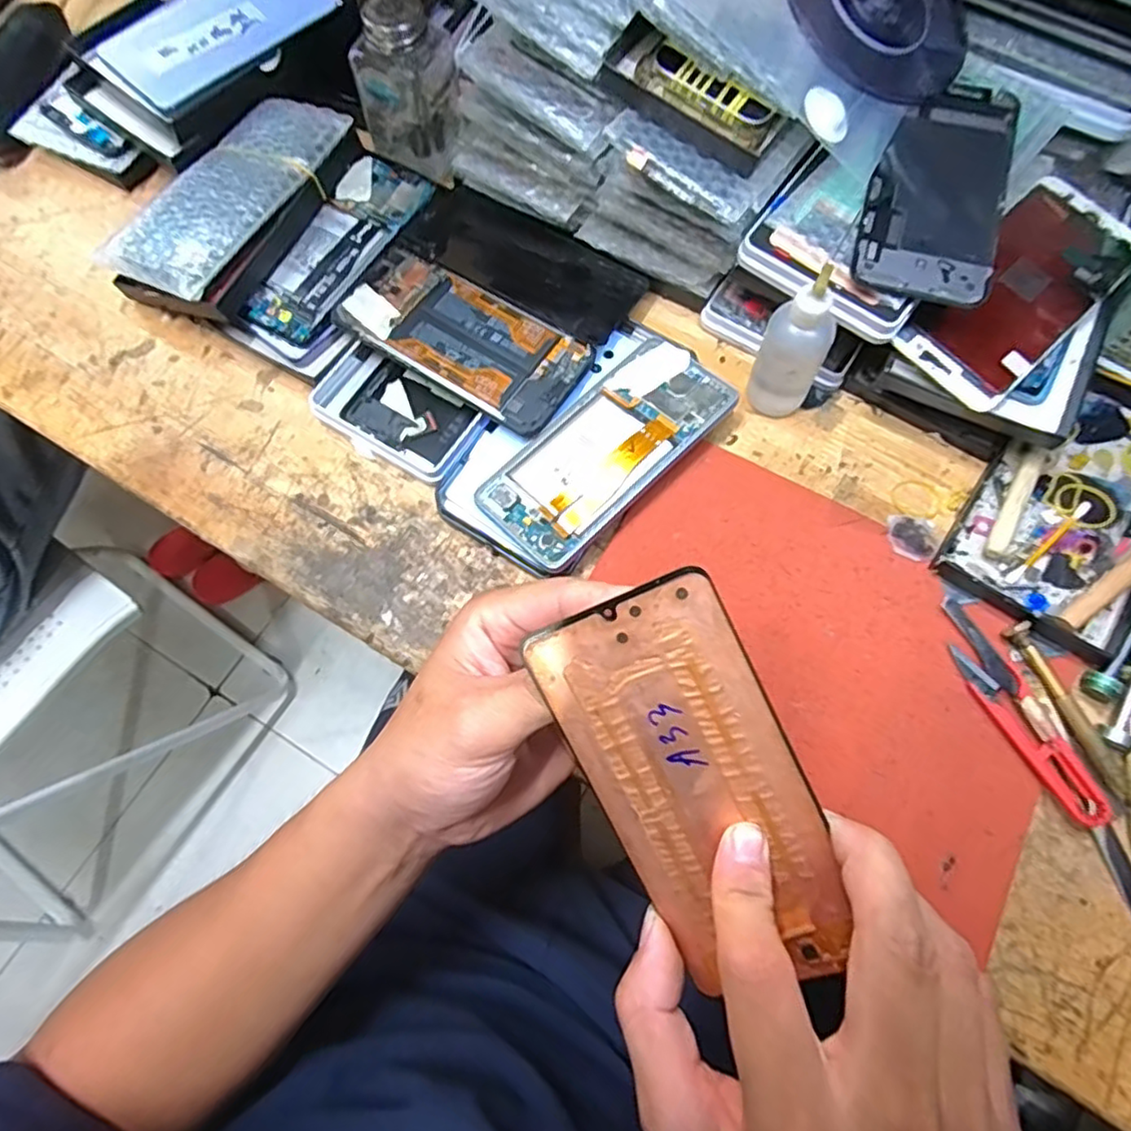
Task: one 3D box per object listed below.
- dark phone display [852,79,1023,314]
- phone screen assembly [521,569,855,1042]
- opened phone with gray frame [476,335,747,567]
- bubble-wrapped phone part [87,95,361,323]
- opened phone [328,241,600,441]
[{"bbox_3d":[0.206,-0.210,0.358,0.069,0.005,0.140,16,79,7],"label":"dark phone display"},{"bbox_3d":[0.048,0.081,0.223,0.069,0.004,0.152,-24,98,15],"label":"phone screen assembly"},{"bbox_3d":[0.025,-0.069,0.378,0.155,0.008,0.071,-42,68,-11],"label":"opened phone with gray frame"},{"bbox_3d":[-0.217,-0.242,0.434,0.088,0.034,0.173,28,74,10],"label":"bubble-wrapped phone part"},{"bbox_3d":[-0.066,-0.145,0.409,0.159,0.012,0.073,31,74,11],"label":"opened phone"}]

